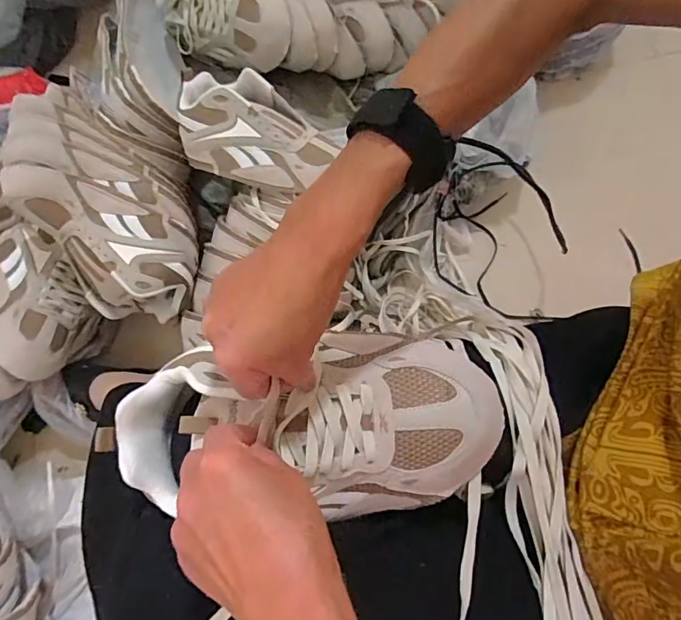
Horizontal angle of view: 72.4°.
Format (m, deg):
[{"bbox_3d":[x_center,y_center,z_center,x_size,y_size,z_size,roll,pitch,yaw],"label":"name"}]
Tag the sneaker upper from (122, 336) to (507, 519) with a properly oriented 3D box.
[{"bbox_3d":[-0.021,0.076,0.320,0.256,0.071,0.122,-2,74,2],"label":"sneaker upper"}]

